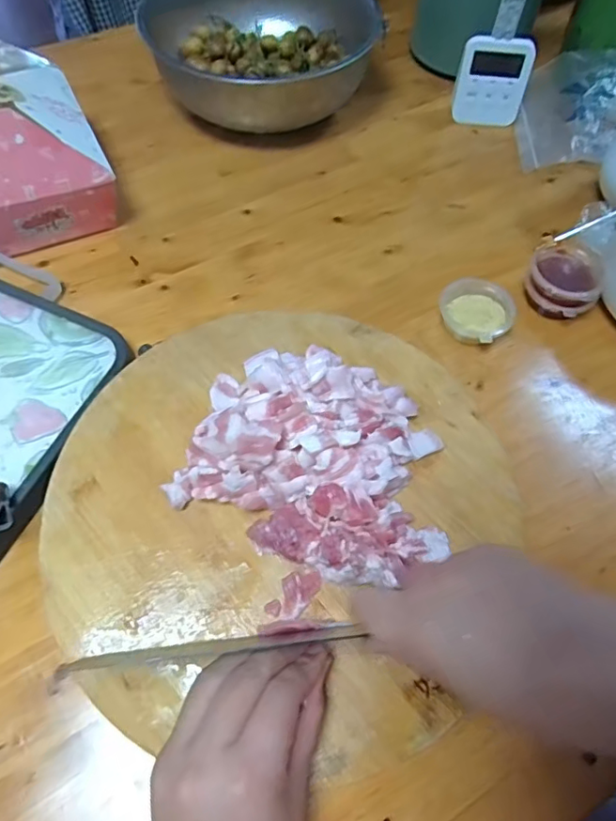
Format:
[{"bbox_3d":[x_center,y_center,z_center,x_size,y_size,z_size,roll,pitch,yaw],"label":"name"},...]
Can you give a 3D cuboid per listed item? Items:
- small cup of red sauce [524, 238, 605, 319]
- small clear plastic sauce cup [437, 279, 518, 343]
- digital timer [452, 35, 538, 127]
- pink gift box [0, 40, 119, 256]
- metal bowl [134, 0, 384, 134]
[{"bbox_3d":[0.229,-0.116,0.477,0.061,0.037,0.069,41,68,17],"label":"small cup of red sauce"},{"bbox_3d":[0.146,-0.086,0.469,0.055,0.024,0.059,1,63,-2],"label":"small clear plastic sauce cup"},{"bbox_3d":[0.203,-0.360,0.588,0.075,0.081,0.011,4,42,-1],"label":"digital timer"},{"bbox_3d":[-0.264,-0.246,0.489,0.127,0.116,0.173,-20,65,-12],"label":"pink gift box"},{"bbox_3d":[-0.060,-0.428,0.607,0.227,0.086,0.249,-17,65,-11],"label":"metal bowl"}]

